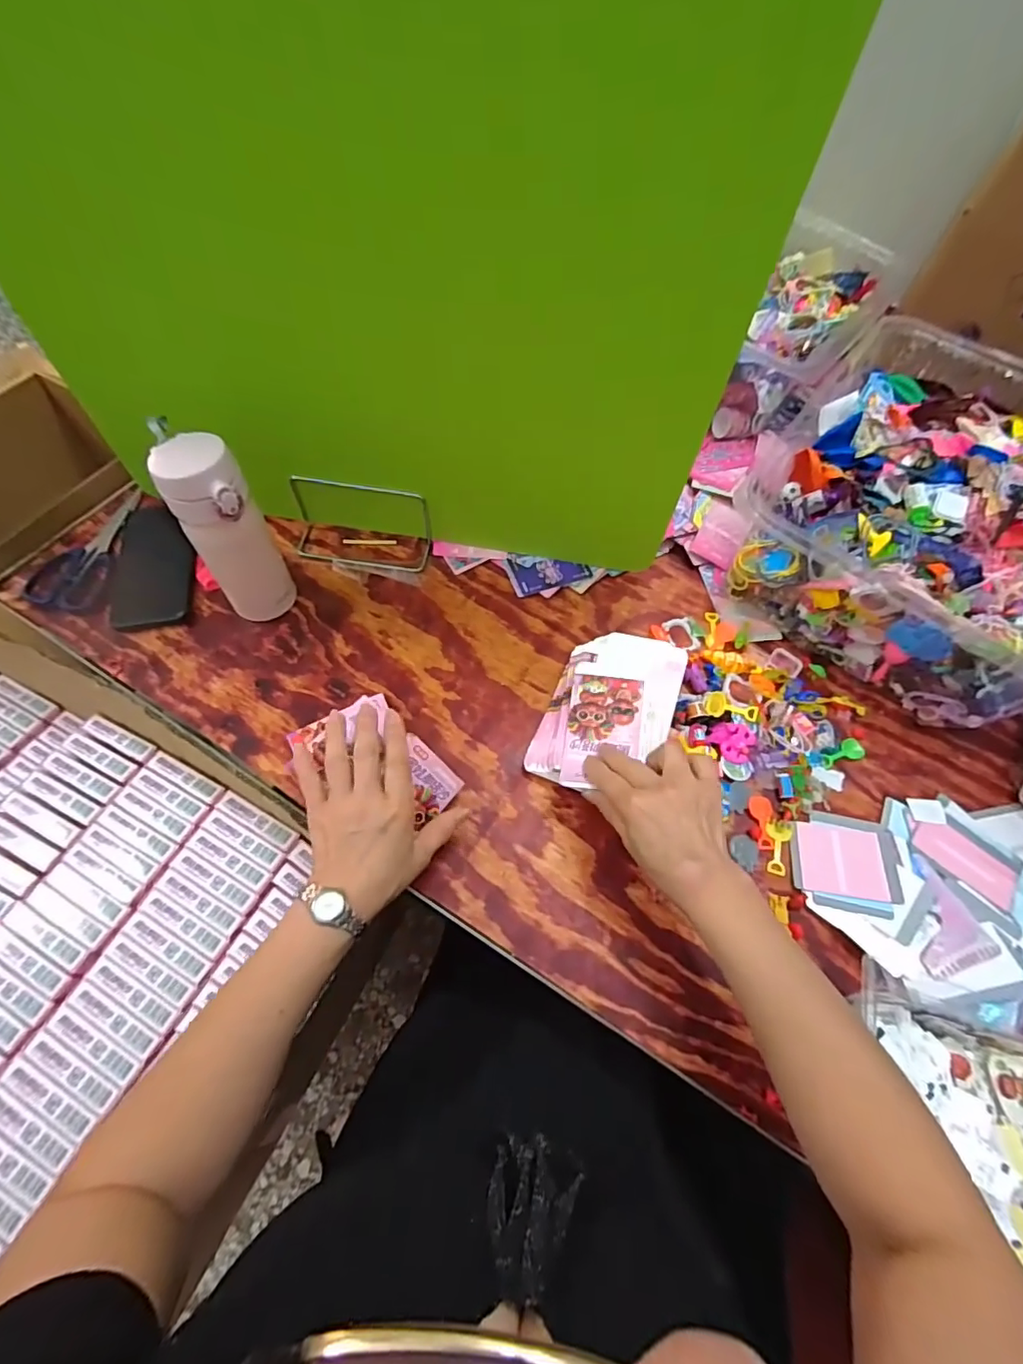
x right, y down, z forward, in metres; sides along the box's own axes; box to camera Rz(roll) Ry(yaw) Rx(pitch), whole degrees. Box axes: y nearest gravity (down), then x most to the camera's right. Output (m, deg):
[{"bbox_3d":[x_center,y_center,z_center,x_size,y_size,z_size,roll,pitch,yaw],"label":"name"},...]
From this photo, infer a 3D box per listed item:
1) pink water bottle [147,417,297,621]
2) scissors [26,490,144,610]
[{"bbox_3d":[-0.266,-0.140,0.530,0.065,0.191,0.088,-32,69,-16],"label":"pink water bottle"},{"bbox_3d":[-0.472,-0.154,0.628,0.074,0.008,0.171,12,63,4],"label":"scissors"}]

